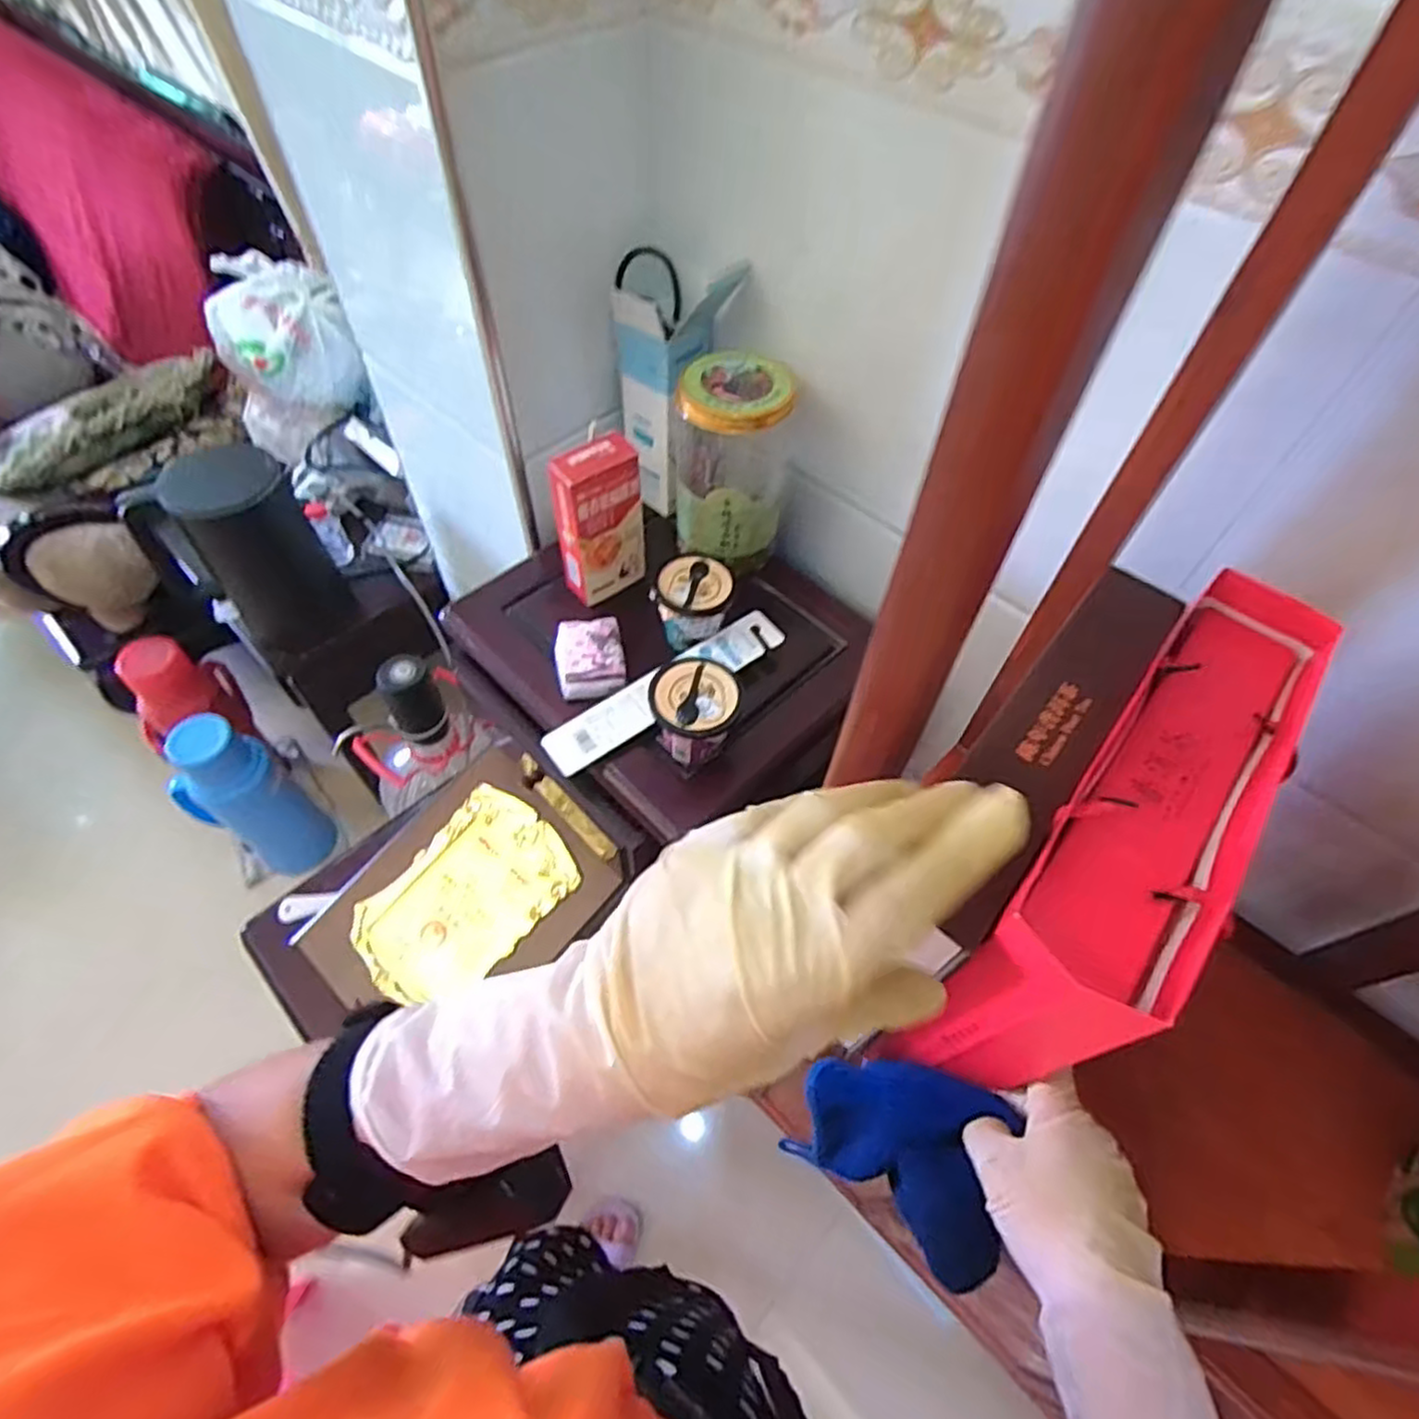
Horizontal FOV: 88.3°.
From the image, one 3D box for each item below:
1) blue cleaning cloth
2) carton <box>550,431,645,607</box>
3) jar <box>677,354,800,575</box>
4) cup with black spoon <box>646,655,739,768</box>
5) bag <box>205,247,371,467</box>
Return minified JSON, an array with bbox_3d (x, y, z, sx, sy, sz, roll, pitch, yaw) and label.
[{"bbox_3d":[0.114,0.261,0.433,0.123,0.148,0.071,38,63,21],"label":"blue cleaning cloth"},{"bbox_3d":[-0.097,-0.166,0.650,0.074,0.143,0.032,-34,63,-22],"label":"carton"},{"bbox_3d":[0.019,-0.221,0.671,0.093,0.175,0.099,1,56,-1],"label":"jar"},{"bbox_3d":[-0.011,0.002,0.589,0.067,0.063,0.065,1,56,-1],"label":"cup with black spoon"},{"bbox_3d":[-0.643,-0.540,1.113,0.194,0.226,0.185,-28,61,-19],"label":"bag"}]

